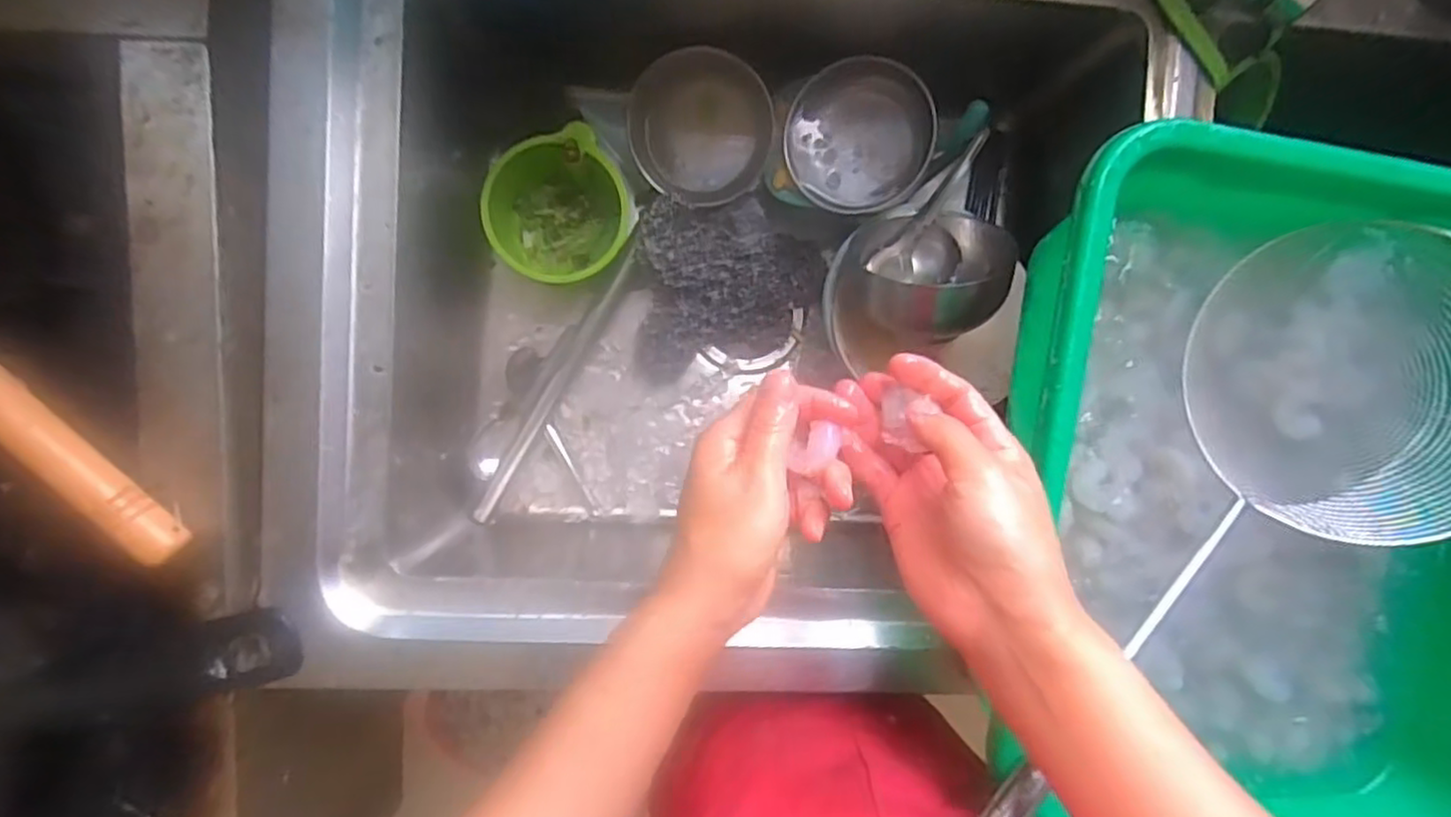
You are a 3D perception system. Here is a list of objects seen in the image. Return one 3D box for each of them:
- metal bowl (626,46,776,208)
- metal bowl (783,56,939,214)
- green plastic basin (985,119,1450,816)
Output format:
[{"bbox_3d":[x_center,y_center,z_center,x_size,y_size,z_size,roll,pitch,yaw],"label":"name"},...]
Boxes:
[{"bbox_3d":[-0.023,-0.243,0.629,0.121,0.083,0.119,0,93,-5],"label":"metal bowl"},{"bbox_3d":[0.113,-0.229,0.589,0.117,0.053,0.113,0,93,-5],"label":"metal bowl"},{"bbox_3d":[0.331,0.059,0.417,0.319,0.089,0.412,0,93,-5],"label":"green plastic basin"}]

